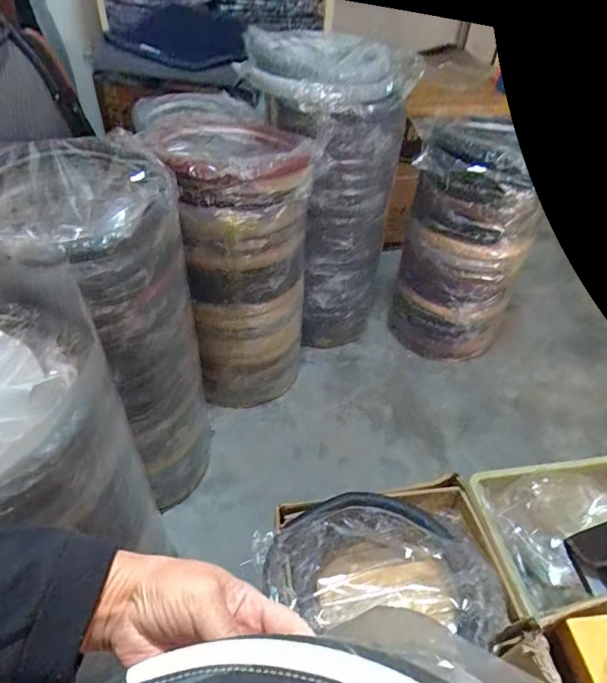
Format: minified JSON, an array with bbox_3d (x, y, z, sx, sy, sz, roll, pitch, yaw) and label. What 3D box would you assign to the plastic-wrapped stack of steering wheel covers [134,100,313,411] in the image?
[{"bbox_3d":[-0.177,-0.202,1.362,0.341,0.728,0.357,-13,47,-17],"label":"plastic-wrapped stack of steering wheel covers"}]

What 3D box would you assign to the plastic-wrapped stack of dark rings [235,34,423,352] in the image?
[{"bbox_3d":[0.054,-0.426,1.527,0.390,0.830,0.398,-9,46,-13],"label":"plastic-wrapped stack of dark rings"}]

